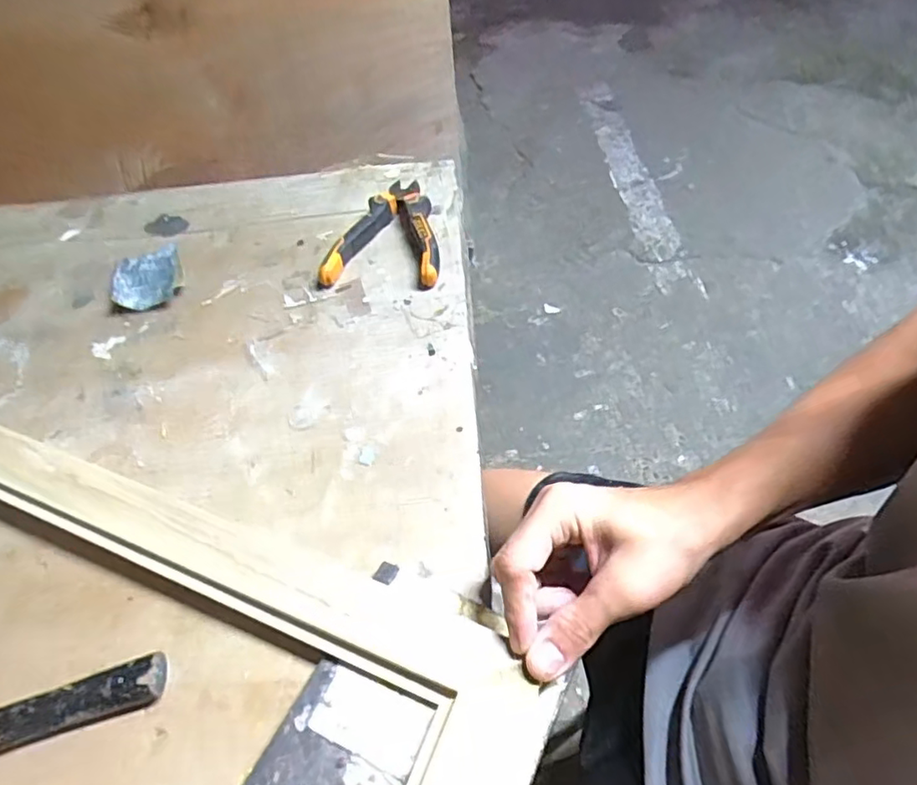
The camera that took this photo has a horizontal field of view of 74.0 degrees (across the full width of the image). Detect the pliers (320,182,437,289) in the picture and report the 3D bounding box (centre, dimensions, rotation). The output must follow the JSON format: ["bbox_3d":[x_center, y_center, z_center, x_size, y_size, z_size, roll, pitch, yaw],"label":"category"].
[{"bbox_3d":[-0.066,-0.147,0.550,0.101,0.026,0.142,-1,49,5],"label":"pliers"}]

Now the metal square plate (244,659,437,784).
[{"bbox_3d":[-0.056,0.170,0.282,0.065,0.013,0.072,17,53,20],"label":"metal square plate"}]

